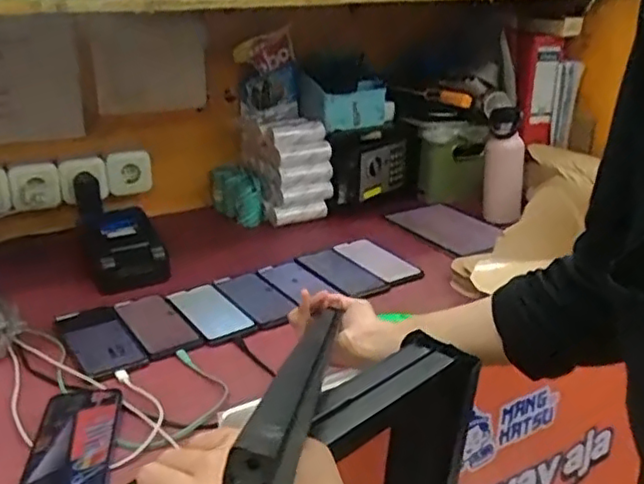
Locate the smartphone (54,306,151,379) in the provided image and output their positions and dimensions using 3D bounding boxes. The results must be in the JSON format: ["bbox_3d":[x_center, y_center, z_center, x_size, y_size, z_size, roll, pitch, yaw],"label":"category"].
[{"bbox_3d":[-0.291,0.120,0.826,0.082,0.015,0.170,-13,25,-30],"label":"smartphone"}]

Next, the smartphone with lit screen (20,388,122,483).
[{"bbox_3d":[-0.247,0.203,0.631,0.078,0.016,0.174,-3,22,-9],"label":"smartphone with lit screen"}]

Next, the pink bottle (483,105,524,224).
[{"bbox_3d":[0.346,-0.135,1.205,0.073,0.208,0.057,4,22,9],"label":"pink bottle"}]

